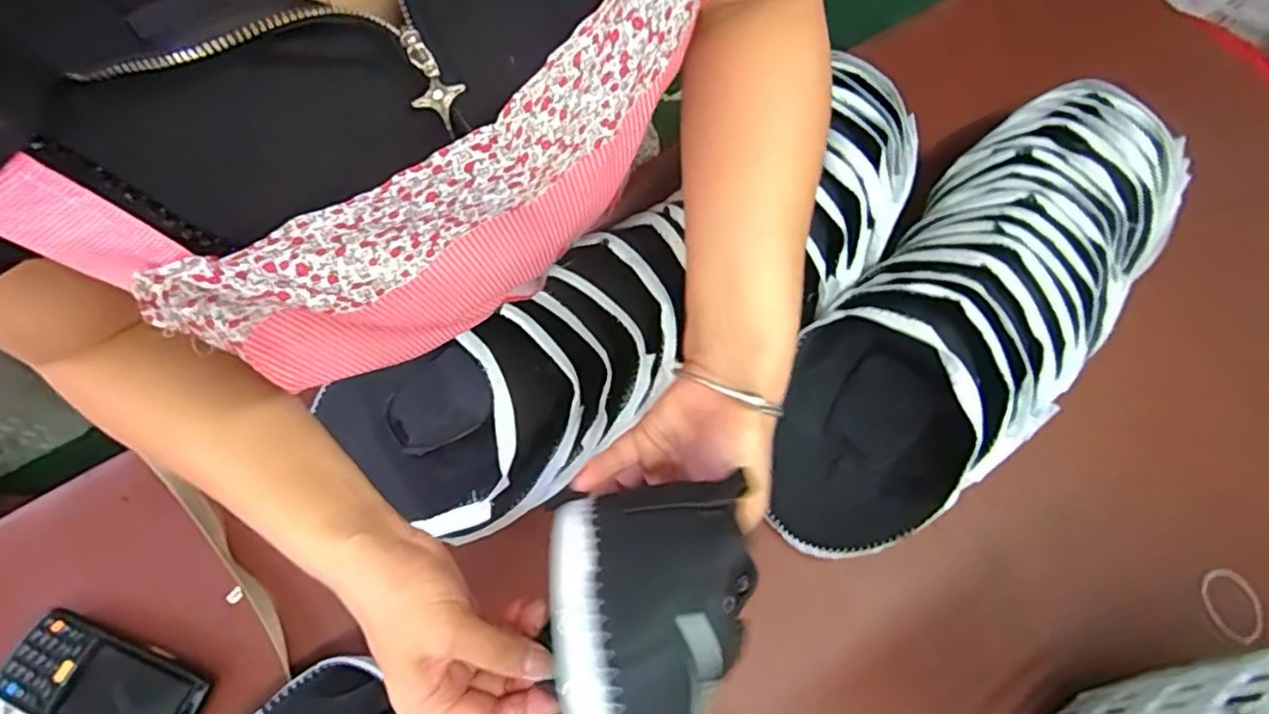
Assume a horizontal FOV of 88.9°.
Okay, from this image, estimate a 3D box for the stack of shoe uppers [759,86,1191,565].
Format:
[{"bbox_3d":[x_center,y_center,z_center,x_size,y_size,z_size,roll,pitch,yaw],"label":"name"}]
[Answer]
[{"bbox_3d":[0.322,-0.074,0.594,0.193,0.148,0.519,43,72,13],"label":"stack of shoe uppers"}]

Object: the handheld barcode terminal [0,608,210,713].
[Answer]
[{"bbox_3d":[-0.395,0.248,0.486,0.139,0.028,0.068,21,69,5],"label":"handheld barcode terminal"}]

